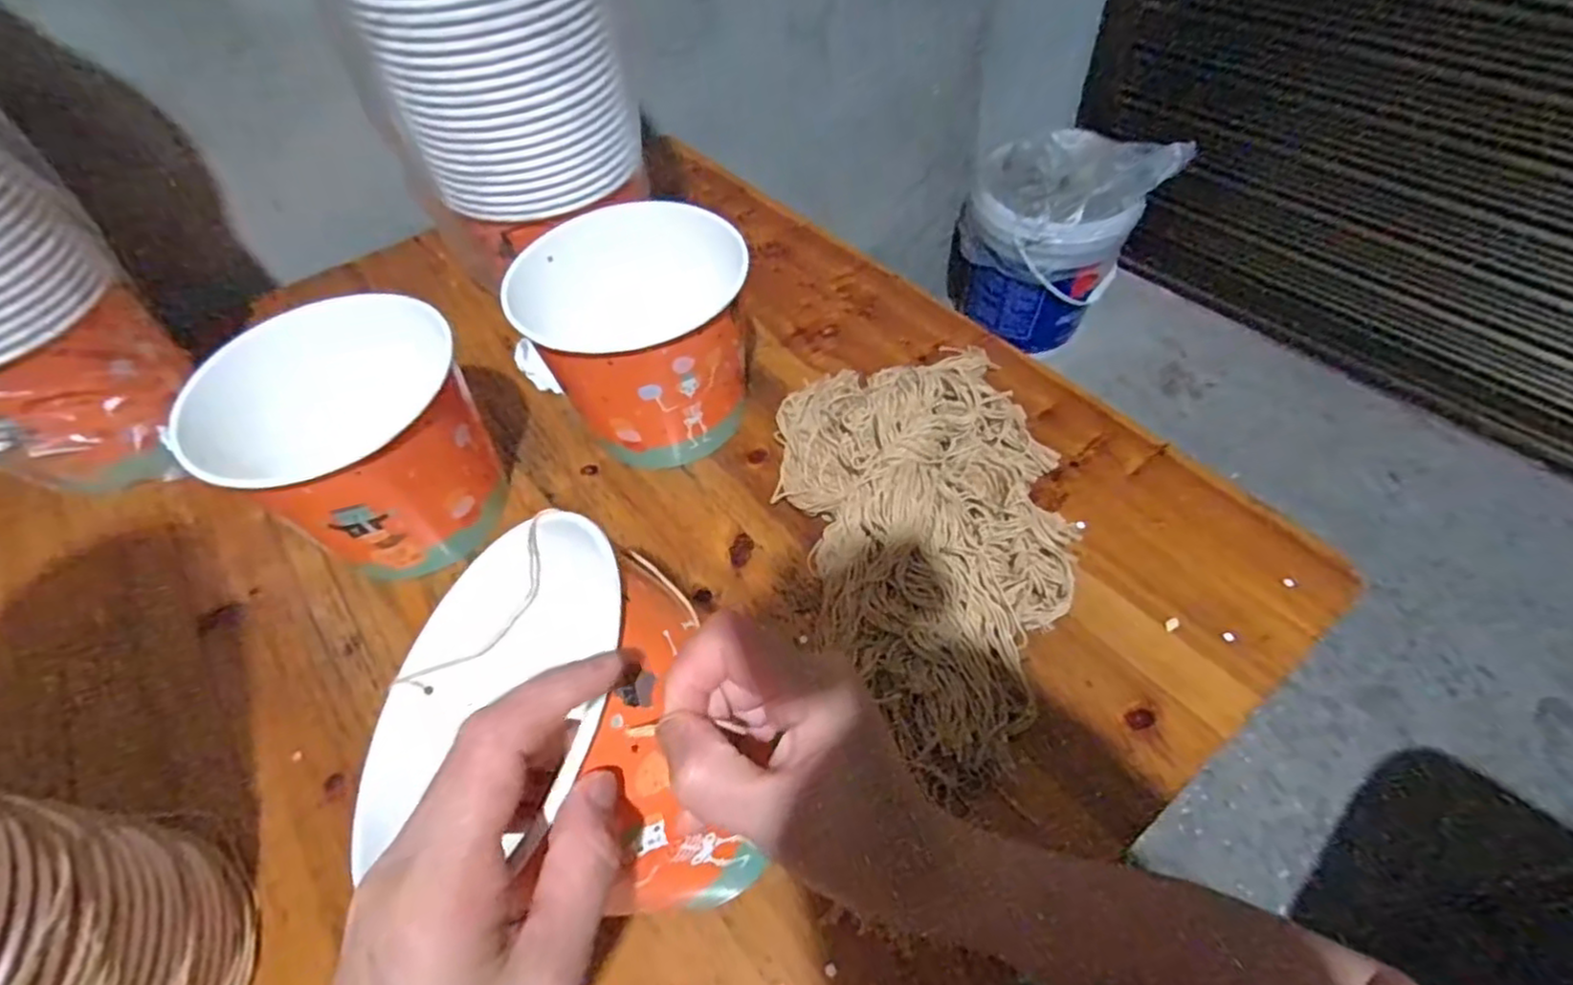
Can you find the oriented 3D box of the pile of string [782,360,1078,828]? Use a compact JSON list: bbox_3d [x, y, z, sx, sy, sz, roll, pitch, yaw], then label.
[{"bbox_3d":[0.103,0.014,0.452,0.193,0.057,0.316,-13,53,-4],"label":"pile of string"}]

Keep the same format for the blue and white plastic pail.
[{"bbox_3d":[0.528,-0.519,1.403,0.282,0.374,0.307,-31,56,-17],"label":"blue and white plastic pail"}]

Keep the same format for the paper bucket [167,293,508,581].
[{"bbox_3d":[-0.286,-0.029,0.471,0.145,0.144,0.135,-3,53,4],"label":"paper bucket"}]

